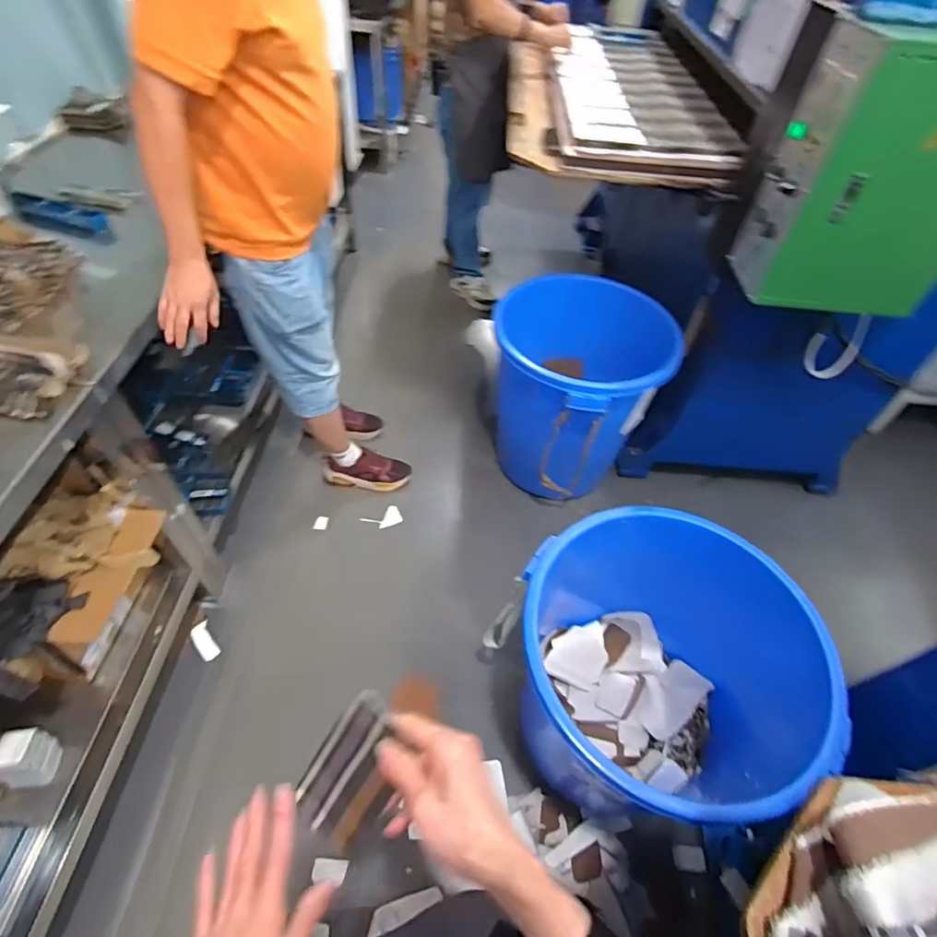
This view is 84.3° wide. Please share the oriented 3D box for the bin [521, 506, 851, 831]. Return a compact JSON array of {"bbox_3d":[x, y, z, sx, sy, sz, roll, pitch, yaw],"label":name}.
[{"bbox_3d":[0.367,0.433,1.102,0.558,0.526,0.534,2,51,-3],"label":"bin"}]

